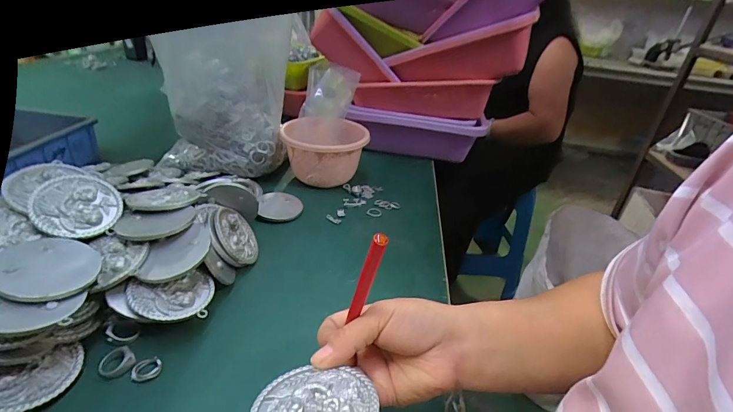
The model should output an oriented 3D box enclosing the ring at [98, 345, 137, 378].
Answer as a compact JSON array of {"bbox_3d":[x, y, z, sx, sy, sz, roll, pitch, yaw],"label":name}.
[{"bbox_3d":[-0.216,0.134,0.325,0.020,0.008,0.027,22,33,27],"label":"ring"}]

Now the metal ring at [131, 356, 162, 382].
[{"bbox_3d":[-0.191,0.141,0.326,0.023,0.004,0.021,4,29,-2],"label":"metal ring"}]

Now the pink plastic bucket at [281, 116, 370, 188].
[{"bbox_3d":[-0.073,-0.088,0.656,0.144,0.094,0.139,2,29,-7],"label":"pink plastic bucket"}]

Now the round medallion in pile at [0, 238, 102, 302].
[{"bbox_3d":[-0.273,0.052,0.320,0.072,0.007,0.074,7,28,-27],"label":"round medallion in pile"}]

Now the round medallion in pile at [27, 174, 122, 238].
[{"bbox_3d":[-0.291,-0.001,0.377,0.073,0.007,0.073,21,45,-23],"label":"round medallion in pile"}]

